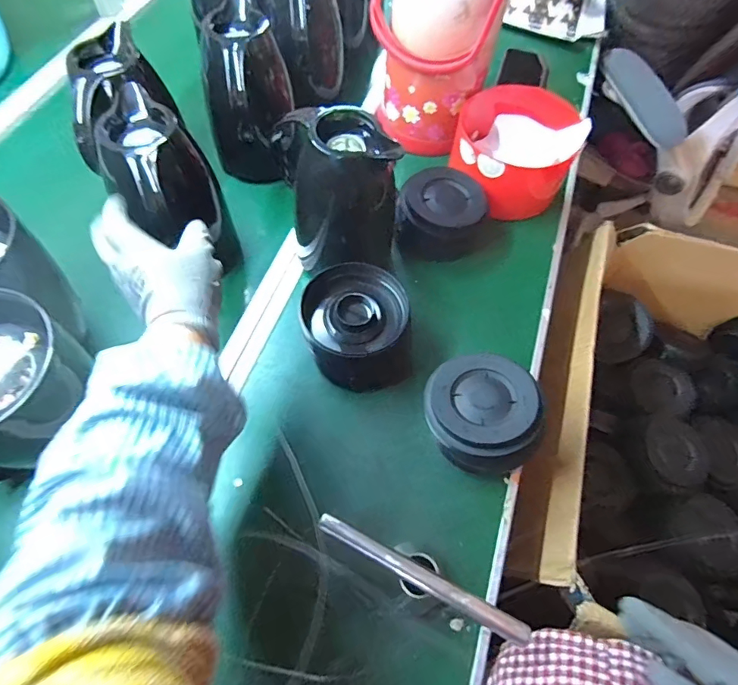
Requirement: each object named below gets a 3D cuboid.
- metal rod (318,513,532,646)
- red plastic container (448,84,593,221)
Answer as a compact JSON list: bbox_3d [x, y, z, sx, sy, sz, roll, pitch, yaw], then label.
[{"bbox_3d":[0.045,0.207,0.409,0.199,0.011,0.018,25,63,10],"label":"metal rod"},{"bbox_3d":[0.206,-0.279,0.687,0.185,0.100,0.176,1,62,-2],"label":"red plastic container"}]

